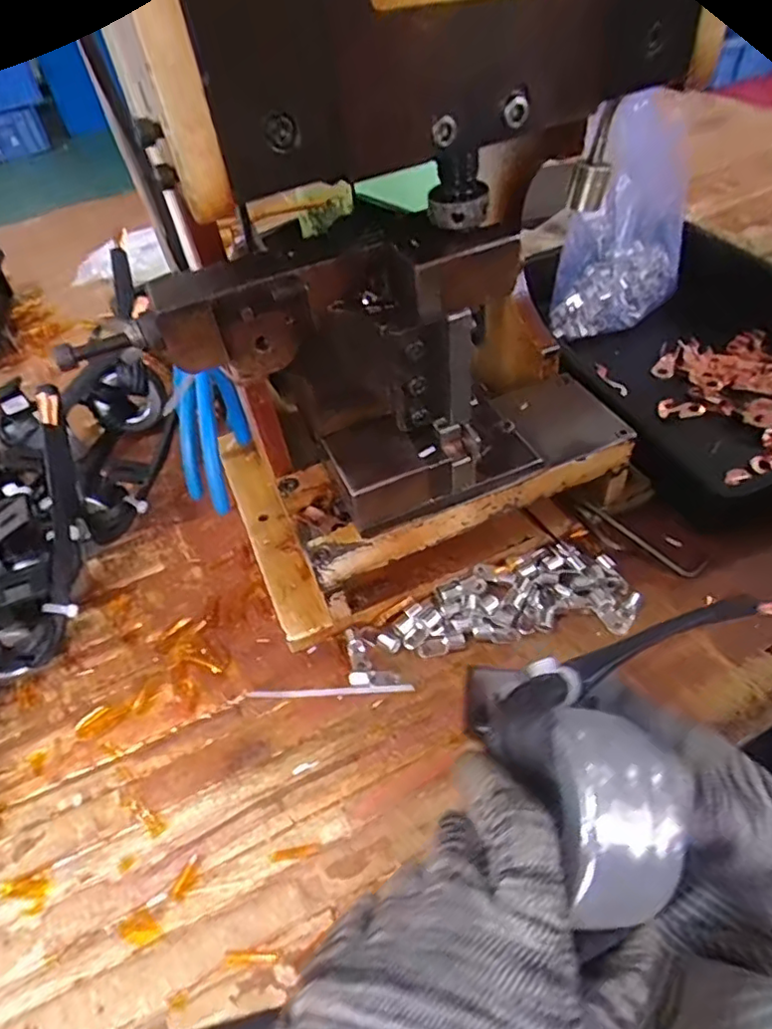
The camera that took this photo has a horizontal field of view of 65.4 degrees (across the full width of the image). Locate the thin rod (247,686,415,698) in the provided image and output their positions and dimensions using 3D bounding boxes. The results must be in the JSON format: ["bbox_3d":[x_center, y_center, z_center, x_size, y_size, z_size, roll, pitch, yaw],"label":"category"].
[{"bbox_3d":[-0.037,0.118,0.399,0.109,0.004,0.005,-3,47,4],"label":"thin rod"}]

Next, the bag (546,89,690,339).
[{"bbox_3d":[0.238,-0.281,0.591,0.121,0.192,0.109,10,49,15],"label":"bag"}]

